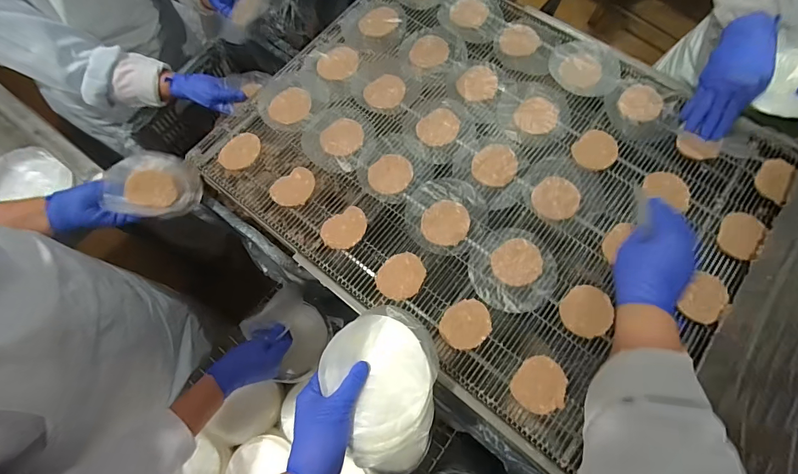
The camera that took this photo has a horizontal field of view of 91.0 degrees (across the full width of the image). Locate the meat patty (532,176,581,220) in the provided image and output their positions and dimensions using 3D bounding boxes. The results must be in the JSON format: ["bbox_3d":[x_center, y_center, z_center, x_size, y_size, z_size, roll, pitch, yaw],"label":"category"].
[{"bbox_3d":[0.239,-0.060,0.595,0.066,0.005,0.069,-1,70,2],"label":"meat patty"}]

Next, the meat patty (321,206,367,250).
[{"bbox_3d":[-0.081,-0.013,0.593,0.058,0.008,0.072,37,75,14],"label":"meat patty"}]

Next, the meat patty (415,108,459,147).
[{"bbox_3d":[0.065,-0.181,0.647,0.071,0.004,0.060,-36,72,-11],"label":"meat patty"}]

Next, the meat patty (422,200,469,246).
[{"bbox_3d":[0.070,-0.022,0.588,0.068,0.005,0.068,-1,70,2],"label":"meat patty"}]

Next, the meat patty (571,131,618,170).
[{"bbox_3d":[0.312,-0.138,0.621,0.073,0.004,0.062,-42,74,-12],"label":"meat patty"}]

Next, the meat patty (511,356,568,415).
[{"bbox_3d":[0.183,0.190,0.504,0.063,0.010,0.069,-1,70,2],"label":"meat patty"}]

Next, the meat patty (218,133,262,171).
[{"bbox_3d":[-0.258,-0.138,0.642,0.054,0.018,0.071,29,73,12],"label":"meat patty"}]

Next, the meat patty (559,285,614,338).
[{"bbox_3d":[0.254,0.100,0.531,0.064,0.012,0.067,7,70,5],"label":"meat patty"}]

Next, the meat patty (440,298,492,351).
[{"bbox_3d":[0.092,0.118,0.536,0.070,0.007,0.060,-37,73,-11],"label":"meat patty"}]

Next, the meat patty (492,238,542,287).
[{"bbox_3d":[0.170,0.036,0.562,0.069,0.005,0.064,-1,70,2],"label":"meat patty"}]

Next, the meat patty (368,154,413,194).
[{"bbox_3d":[-0.013,-0.100,0.620,0.069,0.004,0.064,-1,70,2],"label":"meat patty"}]

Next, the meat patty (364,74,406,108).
[{"bbox_3d":[-0.024,-0.250,0.673,0.066,0.004,0.069,-1,70,2],"label":"meat patty"}]

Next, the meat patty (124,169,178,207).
[{"bbox_3d":[-0.419,-0.084,0.664,0.075,0.010,0.063,8,112,-20],"label":"meat patty"}]

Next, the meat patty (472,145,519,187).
[{"bbox_3d":[0.153,-0.114,0.621,0.068,0.004,0.075,10,70,6],"label":"meat patty"}]

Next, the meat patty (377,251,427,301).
[{"bbox_3d":[0.003,0.055,0.561,0.064,0.011,0.069,-1,70,2],"label":"meat patty"}]

